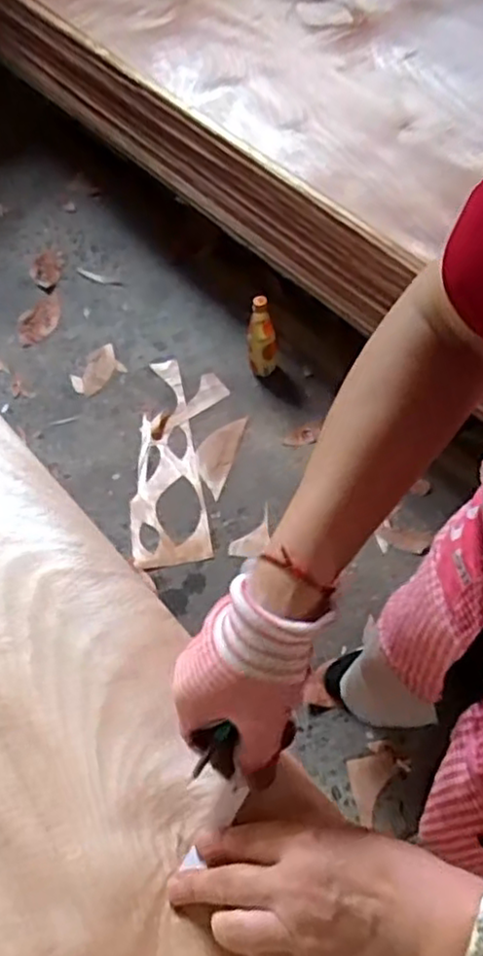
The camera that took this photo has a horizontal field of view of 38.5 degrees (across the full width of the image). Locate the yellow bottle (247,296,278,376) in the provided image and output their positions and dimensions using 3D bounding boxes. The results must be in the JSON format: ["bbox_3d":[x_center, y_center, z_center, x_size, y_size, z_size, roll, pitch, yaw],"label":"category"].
[{"bbox_3d":[0.047,-0.314,1.560,0.067,0.232,0.053,0,57,4],"label":"yellow bottle"}]

